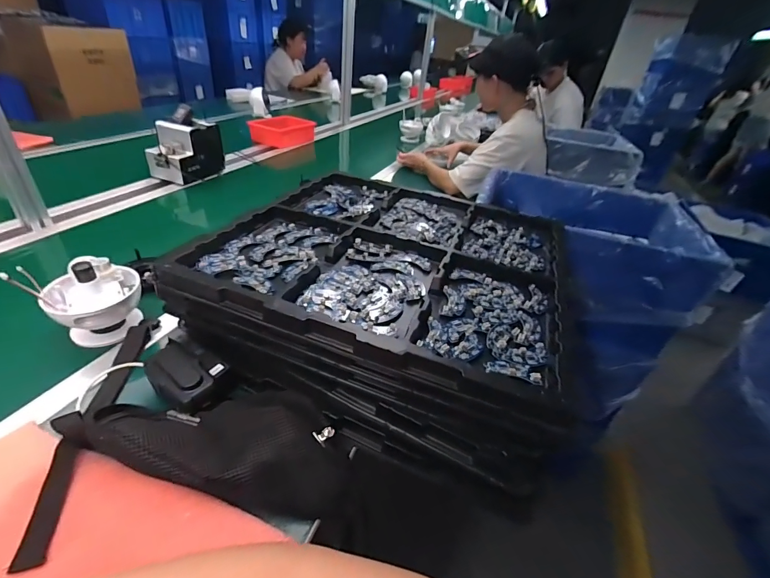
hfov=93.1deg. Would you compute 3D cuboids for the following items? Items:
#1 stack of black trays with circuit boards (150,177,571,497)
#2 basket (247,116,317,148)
[{"bbox_3d":[0.009,-0.018,0.618,0.505,0.127,0.521,16,36,13],"label":"stack of black trays with circuit boards"},{"bbox_3d":[-0.431,-0.679,1.571,0.163,0.090,0.237,22,38,20],"label":"basket"}]

